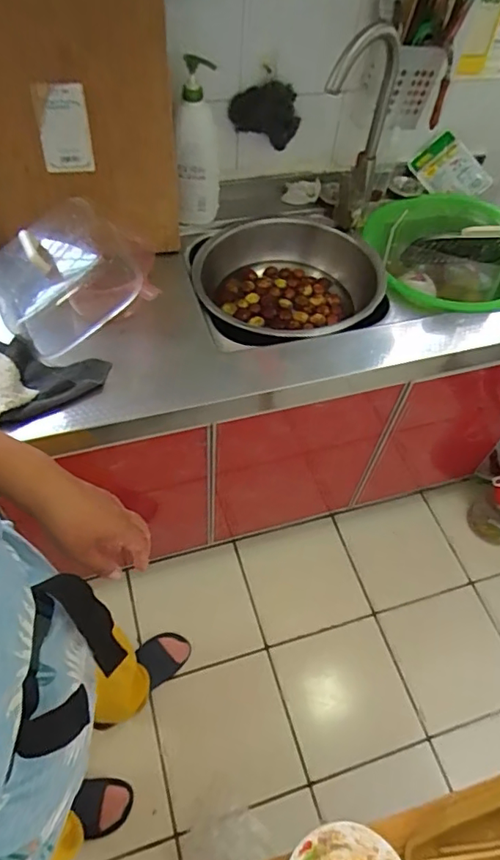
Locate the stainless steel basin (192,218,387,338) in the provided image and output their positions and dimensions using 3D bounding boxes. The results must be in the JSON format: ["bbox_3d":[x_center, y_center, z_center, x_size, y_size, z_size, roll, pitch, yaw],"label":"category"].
[{"bbox_3d":[0.067,-0.293,1.080,0.347,0.105,0.350,2,55,-3],"label":"stainless steel basin"}]

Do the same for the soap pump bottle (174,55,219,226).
[{"bbox_3d":[-0.099,-0.534,1.004,0.079,0.271,0.088,-1,55,-5],"label":"soap pump bottle"}]

